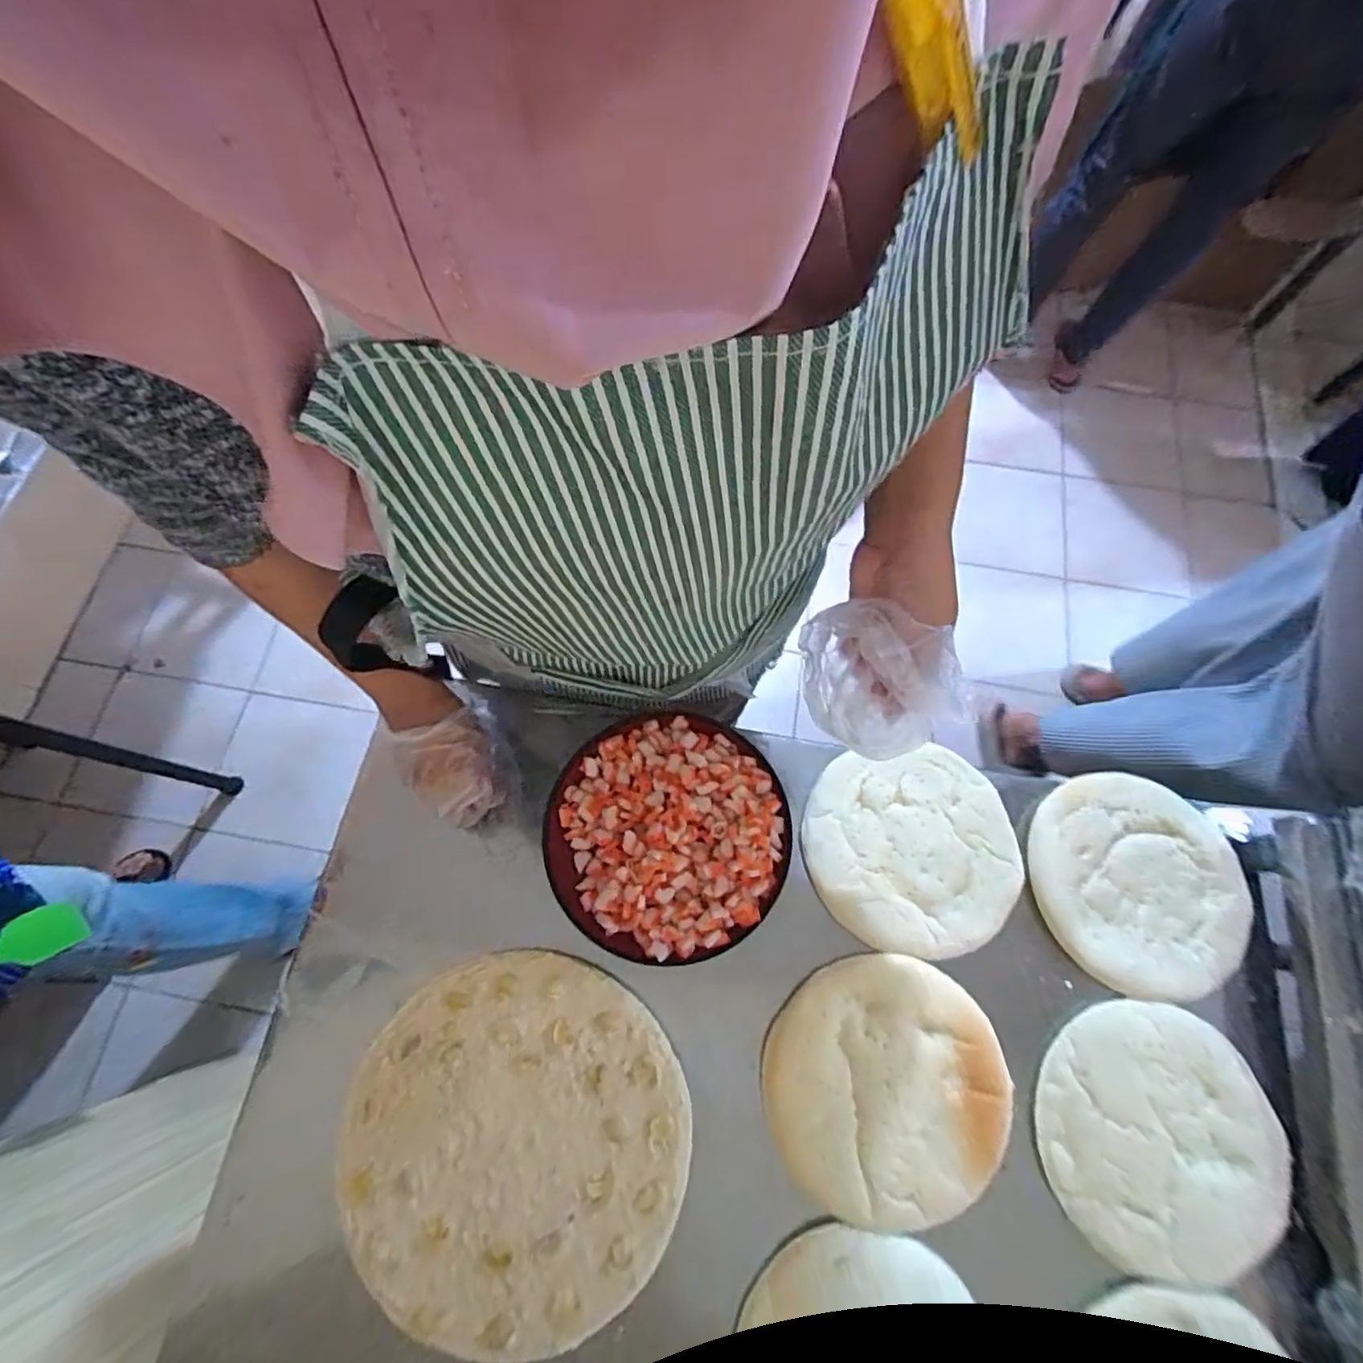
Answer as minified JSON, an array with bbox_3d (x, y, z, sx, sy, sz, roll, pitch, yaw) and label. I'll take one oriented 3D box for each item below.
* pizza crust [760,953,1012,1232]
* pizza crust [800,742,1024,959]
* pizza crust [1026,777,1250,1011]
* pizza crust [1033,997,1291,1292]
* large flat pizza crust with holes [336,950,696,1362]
[{"bbox_3d":[0.173,0.342,0.517,0.194,0.008,0.196,0,72,-1],"label":"pizza crust"},{"bbox_3d":[0.217,0.158,0.583,0.192,0.024,0.180,-4,72,-2],"label":"pizza crust"},{"bbox_3d":[0.432,0.187,0.580,0.189,0.024,0.194,0,72,-1],"label":"pizza crust"},{"bbox_3d":[0.397,0.377,0.510,0.191,0.017,0.190,0,72,-1],"label":"pizza crust"},{"bbox_3d":[-0.134,0.375,0.504,0.264,0.015,0.272,0,72,-1],"label":"large flat pizza crust with holes"}]

